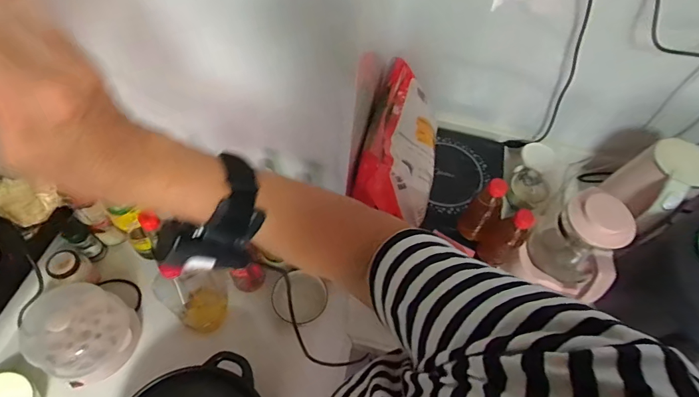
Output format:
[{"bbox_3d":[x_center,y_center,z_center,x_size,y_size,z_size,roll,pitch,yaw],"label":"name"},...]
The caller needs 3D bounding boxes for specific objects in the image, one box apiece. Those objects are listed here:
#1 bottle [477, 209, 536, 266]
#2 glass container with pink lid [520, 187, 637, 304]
[{"bbox_3d":[0.305,0.068,0.788,0.055,0.146,0.060,-30,65,-21],"label":"bottle"},{"bbox_3d":[0.419,0.088,0.757,0.126,0.182,0.131,34,62,16],"label":"glass container with pink lid"}]

